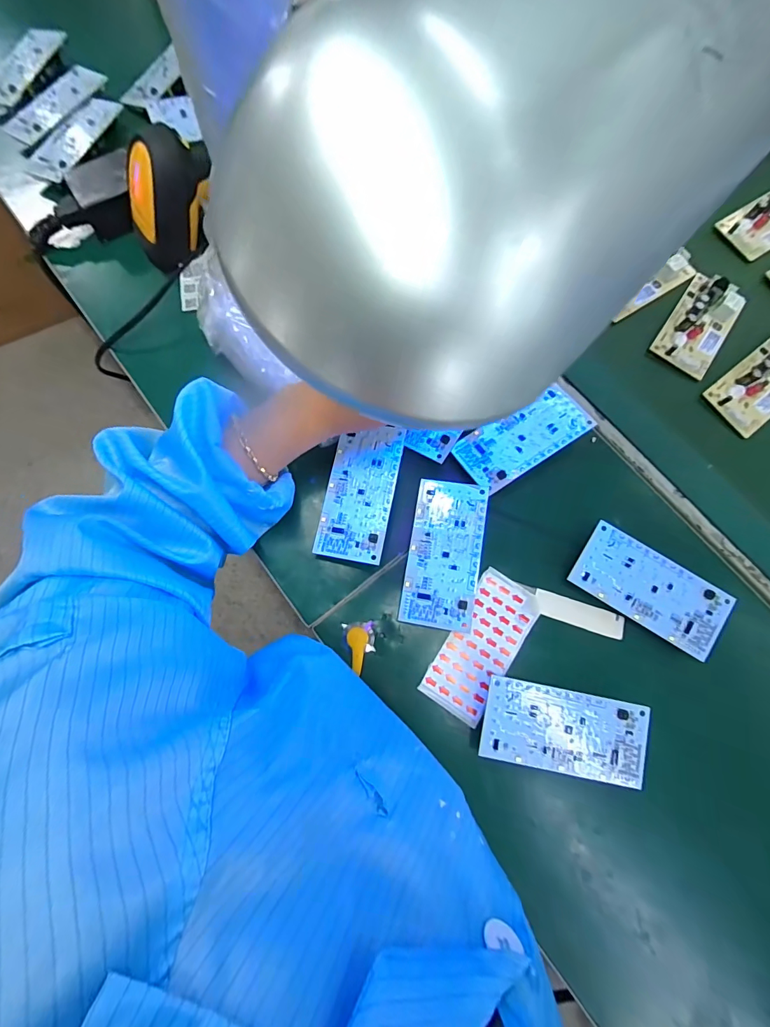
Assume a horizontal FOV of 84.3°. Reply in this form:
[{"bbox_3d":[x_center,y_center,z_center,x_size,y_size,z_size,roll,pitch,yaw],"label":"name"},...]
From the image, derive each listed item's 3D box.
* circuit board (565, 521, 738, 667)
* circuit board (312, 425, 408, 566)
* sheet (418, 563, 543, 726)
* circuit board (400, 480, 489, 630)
[{"bbox_3d":[0.203,0.058,0.326,0.112,0.004,0.056,32,85,6],"label":"circuit board"},{"bbox_3d":[-0.020,-0.018,0.349,0.054,0.018,0.113,12,74,1],"label":"circuit board"},{"bbox_3d":[0.076,0.102,0.331,0.051,0.004,0.109,32,78,7],"label":"sheet"},{"bbox_3d":[0.047,0.031,0.333,0.055,0.004,0.113,8,77,12],"label":"circuit board"}]

